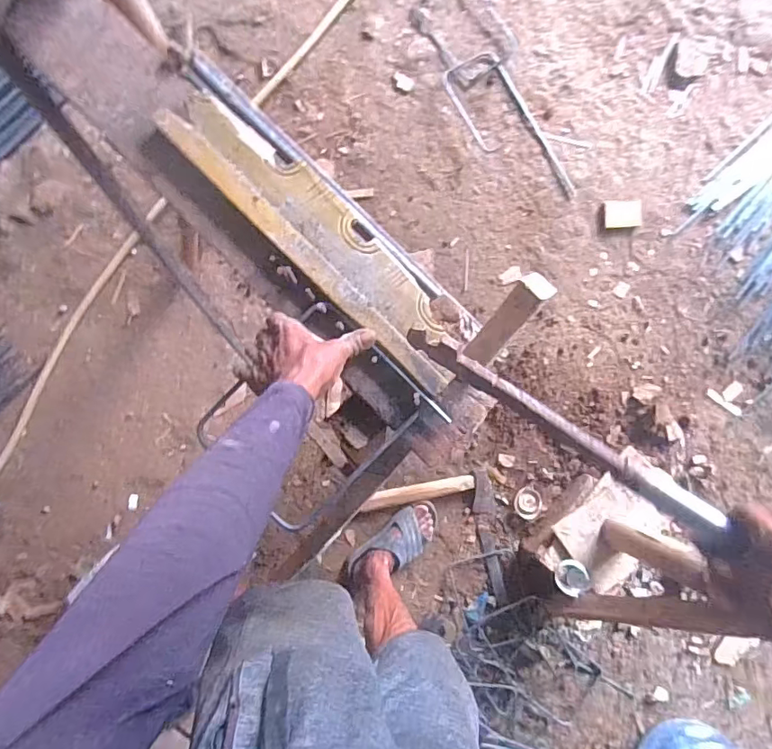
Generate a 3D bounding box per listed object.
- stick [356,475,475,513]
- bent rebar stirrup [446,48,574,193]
[{"bbox_3d":[0.082,0.309,1.321,0.302,0.040,0.049,-12,88,-3],"label":"stick"},{"bbox_3d":[0.319,-0.625,1.296,0.156,0.026,0.435,-31,89,-3],"label":"bent rebar stirrup"}]

